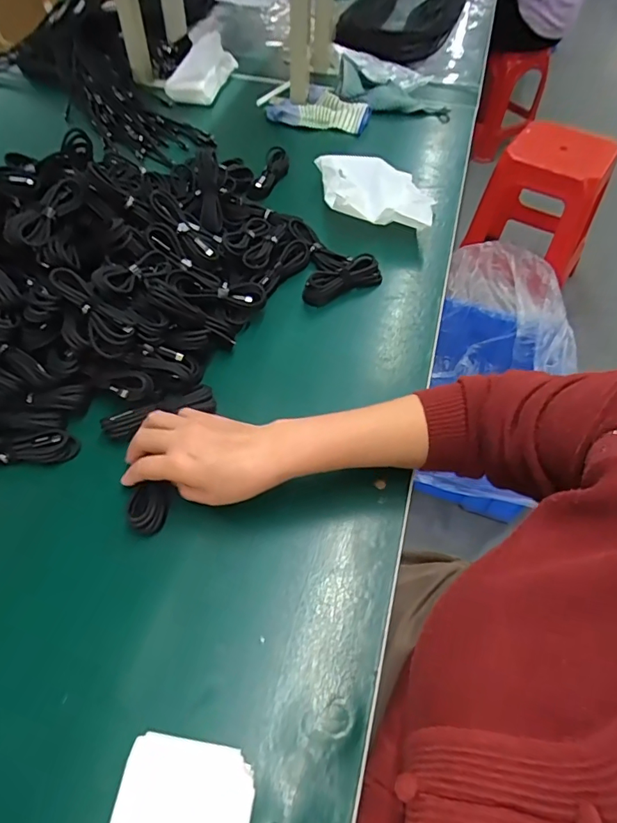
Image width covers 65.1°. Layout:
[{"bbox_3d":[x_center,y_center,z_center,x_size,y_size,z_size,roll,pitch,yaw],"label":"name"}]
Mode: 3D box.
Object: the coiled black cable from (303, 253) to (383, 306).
[{"bbox_3d":[0.045,-0.167,0.614,0.110,0.029,0.033,-29,59,-21],"label":"coiled black cable"}]

